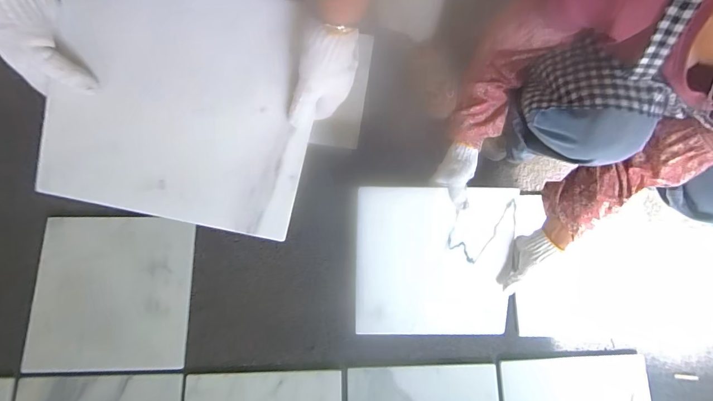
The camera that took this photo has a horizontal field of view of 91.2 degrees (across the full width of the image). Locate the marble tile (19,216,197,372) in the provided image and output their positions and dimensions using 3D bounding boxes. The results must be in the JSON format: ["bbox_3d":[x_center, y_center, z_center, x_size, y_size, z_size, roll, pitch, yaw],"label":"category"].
[{"bbox_3d":[-0.501,0.180,0.719,0.299,0.017,0.306,-2,70,-5],"label":"marble tile"}]

